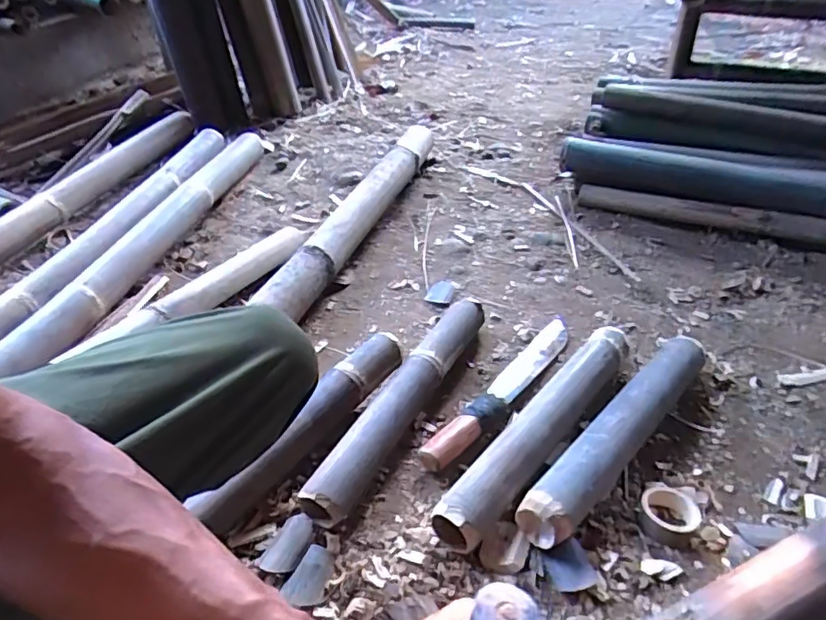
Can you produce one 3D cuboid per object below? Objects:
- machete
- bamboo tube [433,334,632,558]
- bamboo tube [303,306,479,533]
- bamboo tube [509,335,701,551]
[{"bbox_3d":[0.127,0.096,0.766,0.043,0.031,0.344,26,46,31],"label":"machete"},{"bbox_3d":[0.158,0.135,0.687,0.057,0.054,0.381,25,46,30],"label":"bamboo tube"},{"bbox_3d":[-0.008,0.107,0.733,0.069,0.054,0.393,17,42,22],"label":"bamboo tube"},{"bbox_3d":[0.253,0.138,0.684,0.060,0.062,0.405,29,48,33],"label":"bamboo tube"}]

